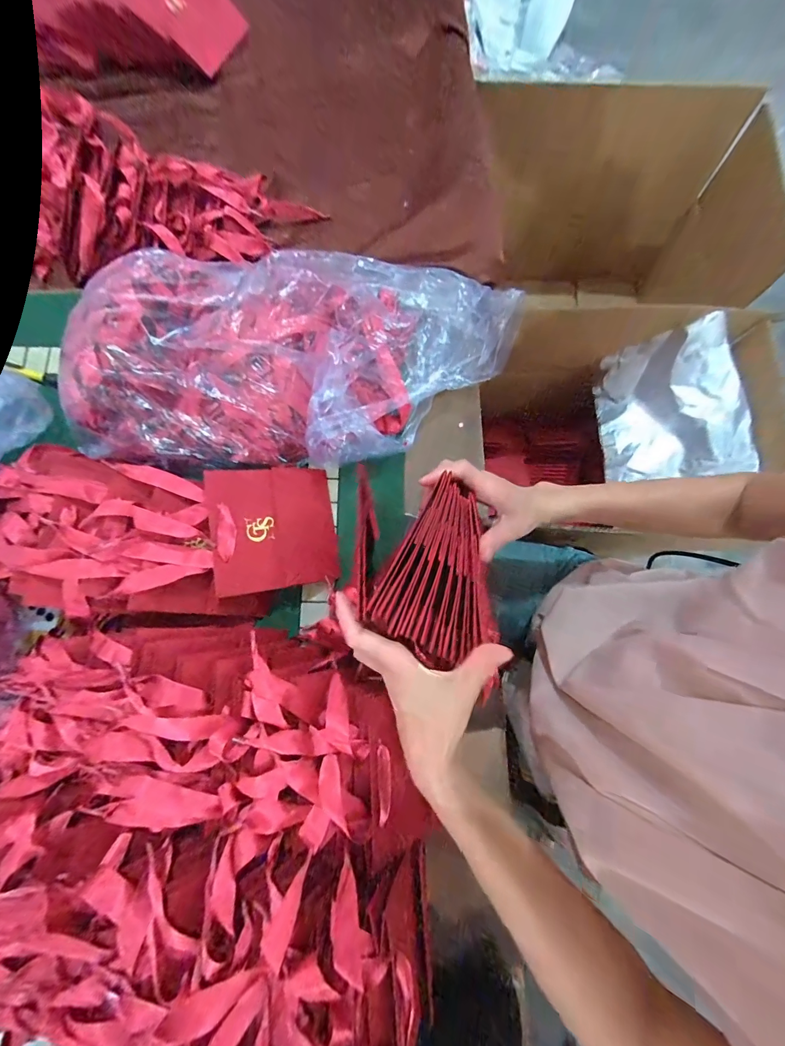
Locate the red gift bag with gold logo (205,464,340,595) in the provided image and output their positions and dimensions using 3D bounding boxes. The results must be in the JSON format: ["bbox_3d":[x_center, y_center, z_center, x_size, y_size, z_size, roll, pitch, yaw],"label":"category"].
[{"bbox_3d":[-0.133,0.003,0.417,0.132,0.009,0.139,-5,81,-25],"label":"red gift bag with gold logo"}]

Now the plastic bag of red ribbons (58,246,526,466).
[{"bbox_3d":[-0.104,-0.185,0.418,0.474,0.129,0.228,2,79,1],"label":"plastic bag of red ribbons"}]

